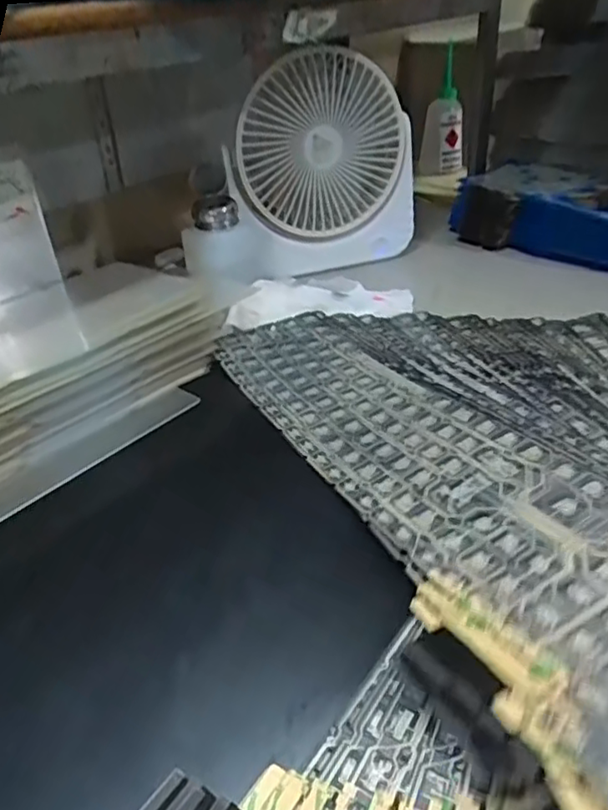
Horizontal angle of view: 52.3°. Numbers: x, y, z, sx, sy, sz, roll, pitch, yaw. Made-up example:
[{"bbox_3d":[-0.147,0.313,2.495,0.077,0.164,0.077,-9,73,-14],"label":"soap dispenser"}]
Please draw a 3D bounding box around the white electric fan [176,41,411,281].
[{"bbox_3d":[-0.005,-0.206,0.581,0.230,0.187,0.062,-23,35,-19],"label":"white electric fan"}]

